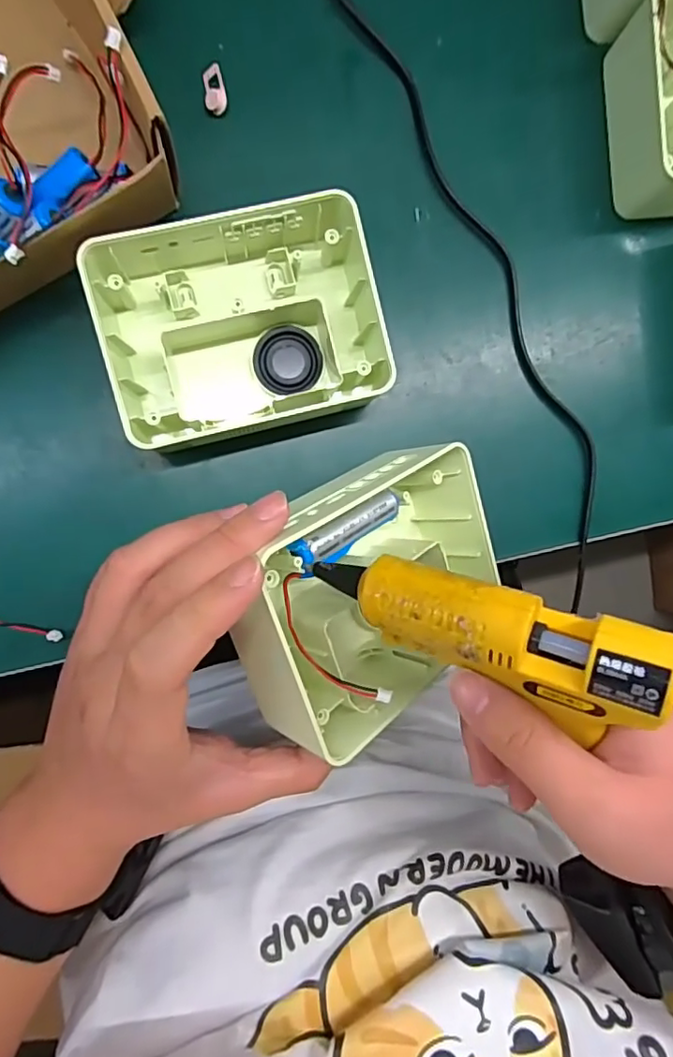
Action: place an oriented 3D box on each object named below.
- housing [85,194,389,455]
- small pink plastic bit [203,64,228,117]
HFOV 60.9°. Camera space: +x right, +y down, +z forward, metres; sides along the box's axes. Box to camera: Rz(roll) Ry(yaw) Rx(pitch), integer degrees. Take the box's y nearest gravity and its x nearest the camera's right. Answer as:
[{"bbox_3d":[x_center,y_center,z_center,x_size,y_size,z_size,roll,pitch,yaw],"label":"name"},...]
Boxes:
[{"bbox_3d":[-0.050,-0.111,0.310,0.143,0.049,0.109,-14,93,-6],"label":"housing"},{"bbox_3d":[-0.067,-0.245,0.319,0.012,0.006,0.024,-4,91,-6],"label":"small pink plastic bit"}]

